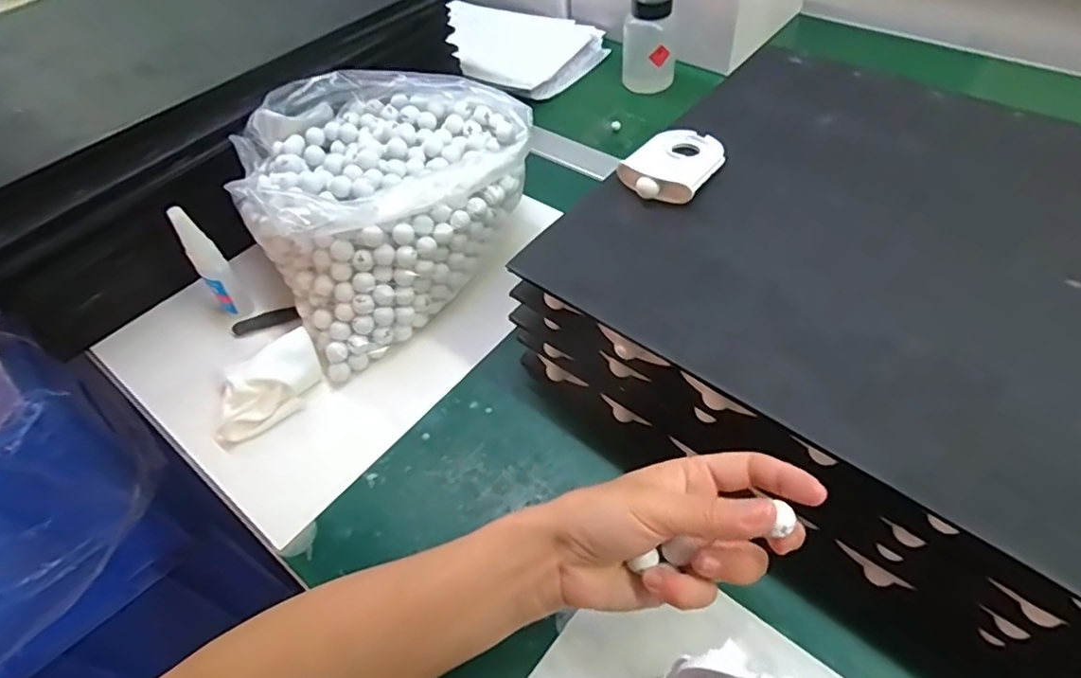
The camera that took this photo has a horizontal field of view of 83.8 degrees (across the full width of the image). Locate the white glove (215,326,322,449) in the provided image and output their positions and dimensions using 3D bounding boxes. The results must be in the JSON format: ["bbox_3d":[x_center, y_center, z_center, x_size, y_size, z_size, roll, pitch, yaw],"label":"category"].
[{"bbox_3d":[-0.210,0.036,0.456,0.088,0.034,0.044,-33,55,-20],"label":"white glove"}]

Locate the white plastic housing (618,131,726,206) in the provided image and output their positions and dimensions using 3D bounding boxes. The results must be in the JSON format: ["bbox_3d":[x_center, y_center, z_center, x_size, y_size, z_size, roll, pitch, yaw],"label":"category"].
[{"bbox_3d":[0.098,-0.128,0.438,0.055,0.018,0.085,28,58,25],"label":"white plastic housing"}]

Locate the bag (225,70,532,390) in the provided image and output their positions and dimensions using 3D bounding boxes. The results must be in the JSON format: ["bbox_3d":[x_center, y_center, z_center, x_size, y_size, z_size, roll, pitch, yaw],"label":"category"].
[{"bbox_3d":[-0.133,-0.124,0.518,0.231,0.120,0.197,-33,55,-20],"label":"bag"}]

